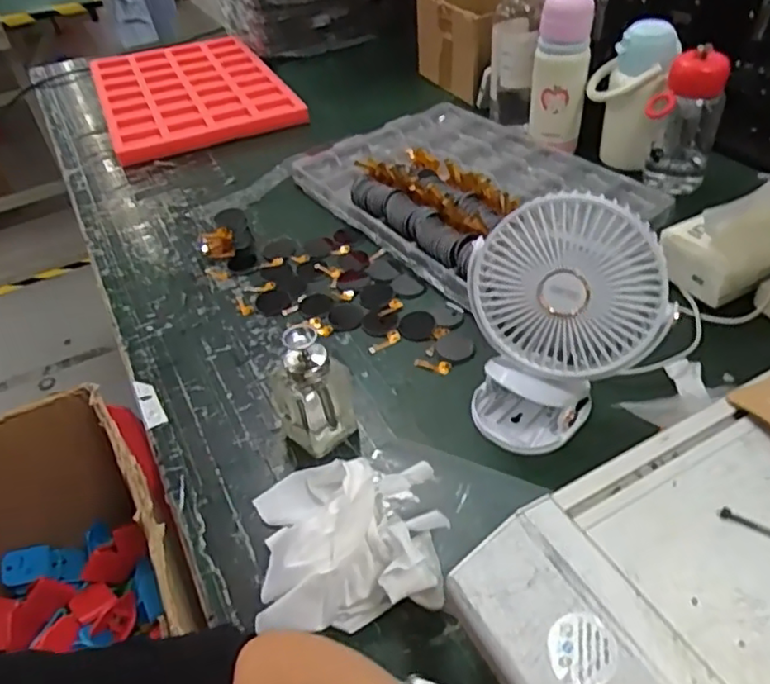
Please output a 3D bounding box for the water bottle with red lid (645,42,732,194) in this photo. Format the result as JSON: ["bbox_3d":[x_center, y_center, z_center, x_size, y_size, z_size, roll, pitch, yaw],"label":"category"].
[{"bbox_3d":[0.375,-0.268,0.804,0.083,0.176,0.066,14,46,21],"label":"water bottle with red lid"}]

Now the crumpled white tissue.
[{"bbox_3d":[-0.032,0.132,0.478,0.145,0.076,0.149,-7,42,0],"label":"crumpled white tissue"}]

